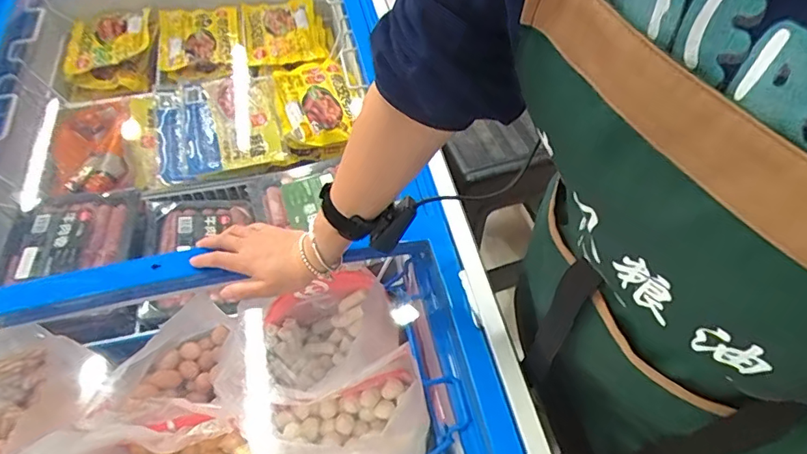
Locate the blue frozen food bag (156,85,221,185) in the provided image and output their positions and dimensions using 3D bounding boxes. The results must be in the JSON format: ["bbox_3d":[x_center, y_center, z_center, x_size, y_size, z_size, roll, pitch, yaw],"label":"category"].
[{"bbox_3d":[-0.410,-0.185,0.979,0.103,0.025,0.280,-15,56,-10],"label":"blue frozen food bag"}]

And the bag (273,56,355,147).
[{"bbox_3d":[-0.178,-0.260,1.031,0.128,0.034,0.250,-19,57,-13],"label":"bag"}]

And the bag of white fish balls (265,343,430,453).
[{"bbox_3d":[-0.063,0.252,0.657,0.190,0.162,0.121,-17,56,-11],"label":"bag of white fish balls"}]

